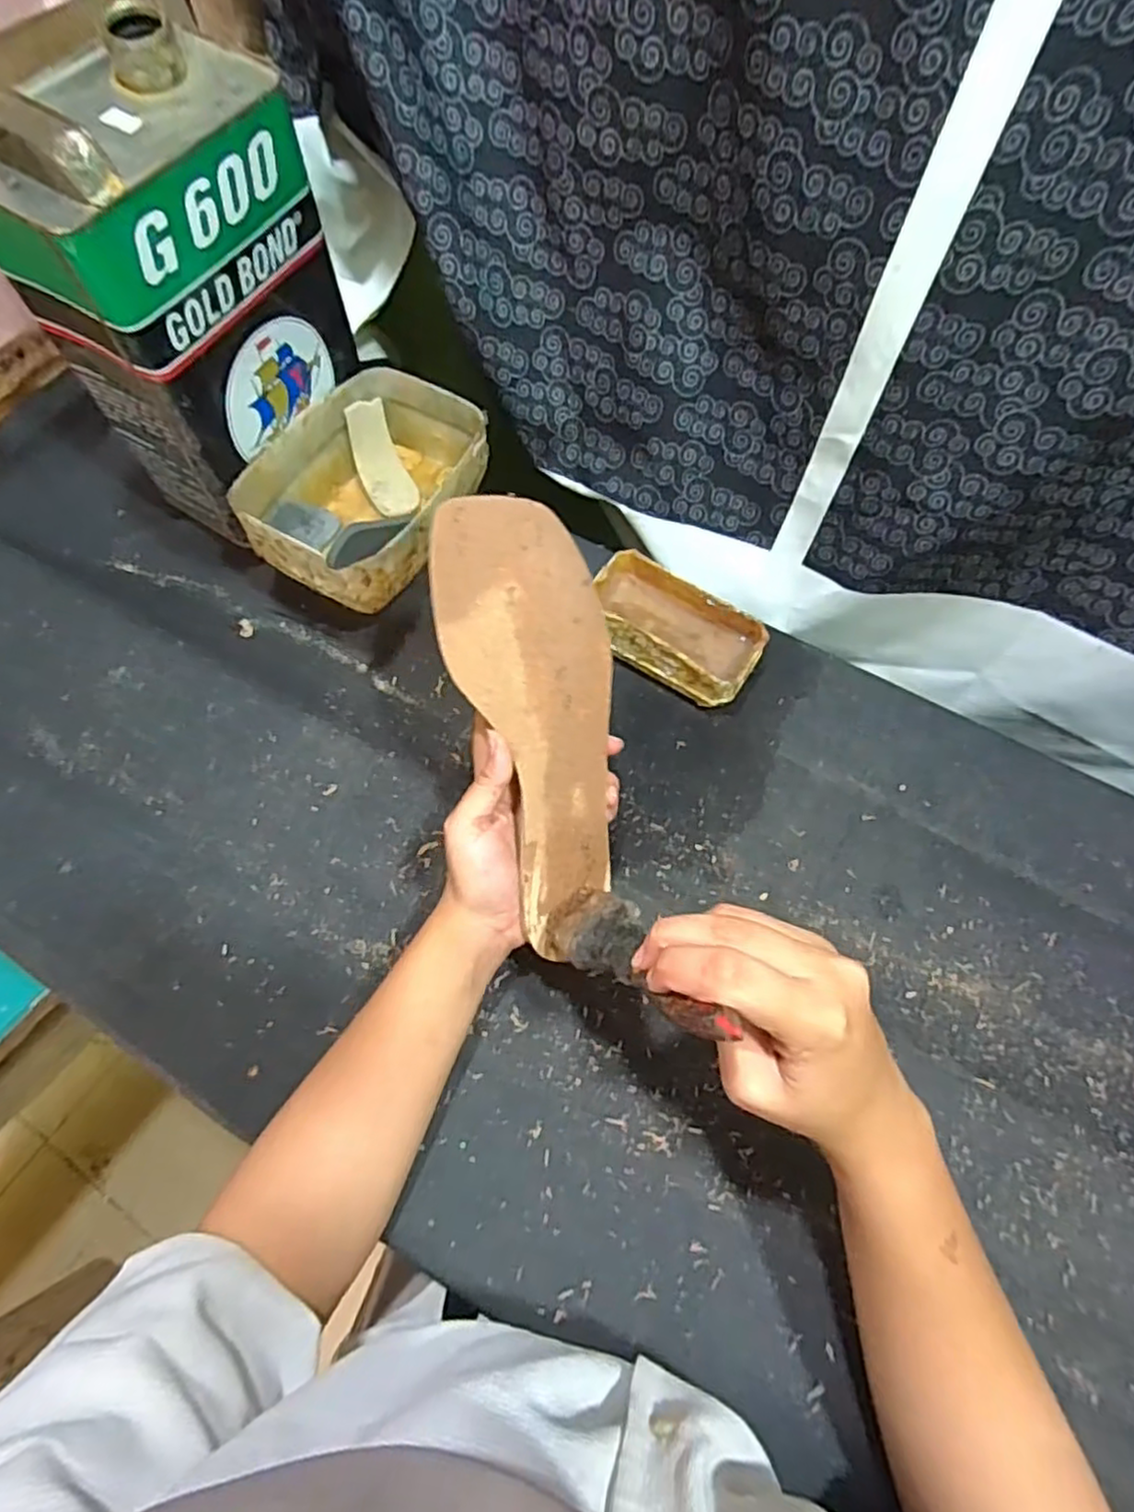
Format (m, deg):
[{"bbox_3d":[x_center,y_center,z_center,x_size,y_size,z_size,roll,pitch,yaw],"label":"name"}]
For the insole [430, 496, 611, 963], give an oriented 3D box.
[{"bbox_3d":[-0.013,-0.018,0.362,0.080,0.013,0.227,-12,96,-8],"label":"insole"}]

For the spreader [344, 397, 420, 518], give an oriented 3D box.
[{"bbox_3d":[-0.151,-0.238,0.563,0.039,0.018,0.087,-22,103,-13],"label":"spreader"}]

